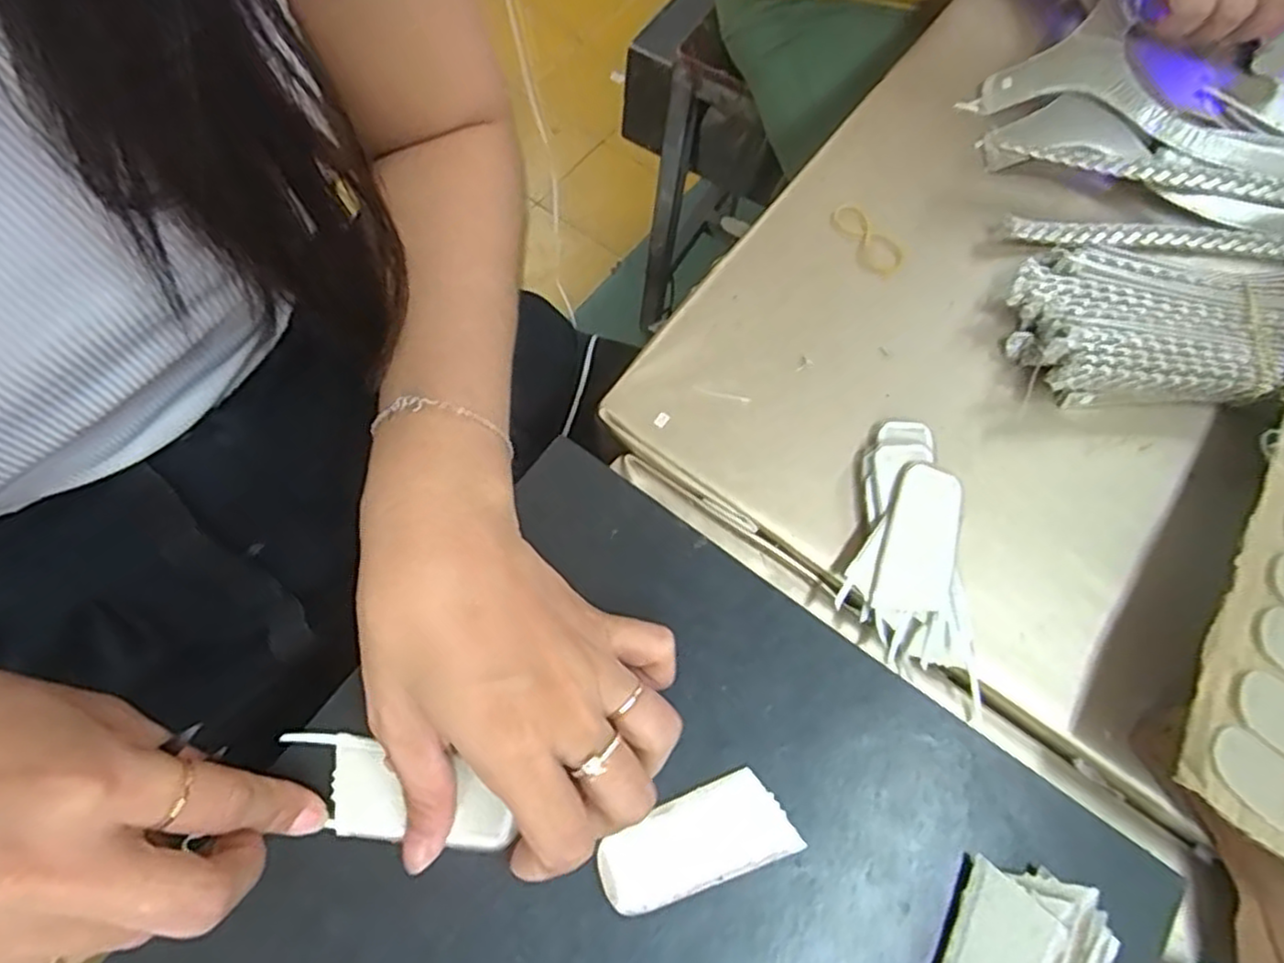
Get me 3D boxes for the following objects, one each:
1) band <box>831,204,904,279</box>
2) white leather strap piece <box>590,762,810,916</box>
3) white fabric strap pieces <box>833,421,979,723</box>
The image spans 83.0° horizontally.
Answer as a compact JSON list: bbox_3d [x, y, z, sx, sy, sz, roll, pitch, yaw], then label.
[{"bbox_3d":[0.126,-0.136,0.407,0.024,0.006,0.051,-26,72,-14],"label":"band"},{"bbox_3d":[0.019,0.132,0.268,0.071,0.006,0.032,-16,70,-10],"label":"white leather strap piece"},{"bbox_3d":[0.116,0.033,0.328,0.057,0.021,0.129,-2,68,-5],"label":"white fabric strap pieces"}]

